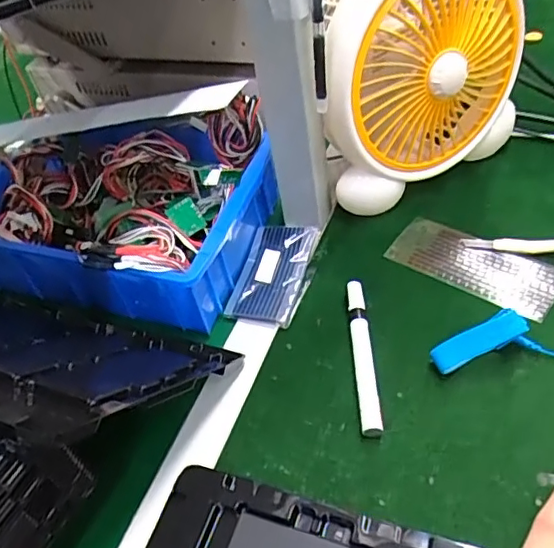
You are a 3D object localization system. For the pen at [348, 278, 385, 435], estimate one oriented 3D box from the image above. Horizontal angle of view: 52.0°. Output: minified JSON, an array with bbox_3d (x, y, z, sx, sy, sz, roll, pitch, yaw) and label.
[{"bbox_3d":[0.071,0.065,0.466,0.015,0.019,0.137,-6,46,6],"label":"pen"}]

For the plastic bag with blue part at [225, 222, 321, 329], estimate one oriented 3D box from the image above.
[{"bbox_3d":[-0.004,-0.003,0.538,0.067,0.024,0.108,8,49,19],"label":"plastic bag with blue part"}]

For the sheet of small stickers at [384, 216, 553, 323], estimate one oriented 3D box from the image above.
[{"bbox_3d":[0.181,-0.009,0.523,0.148,0.006,0.061,27,64,30],"label":"sheet of small stickers"}]

